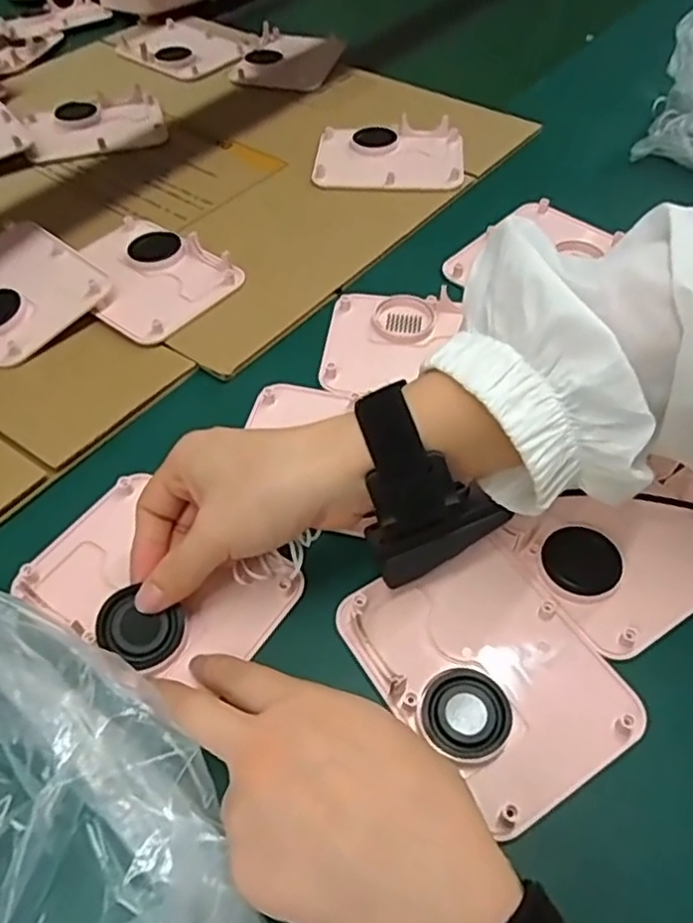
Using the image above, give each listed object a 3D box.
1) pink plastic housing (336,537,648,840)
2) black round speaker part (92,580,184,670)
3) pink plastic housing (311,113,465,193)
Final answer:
[{"bbox_3d":[0.067,0.096,0.320,0.094,0.011,0.120,-28,58,-20],"label":"pink plastic housing"},{"bbox_3d":[-0.097,0.078,0.321,0.038,0.012,0.030,33,60,5],"label":"black round speaker part"},{"bbox_3d":[0.037,-0.263,0.590,0.124,0.017,0.096,4,53,3],"label":"pink plastic housing"}]

